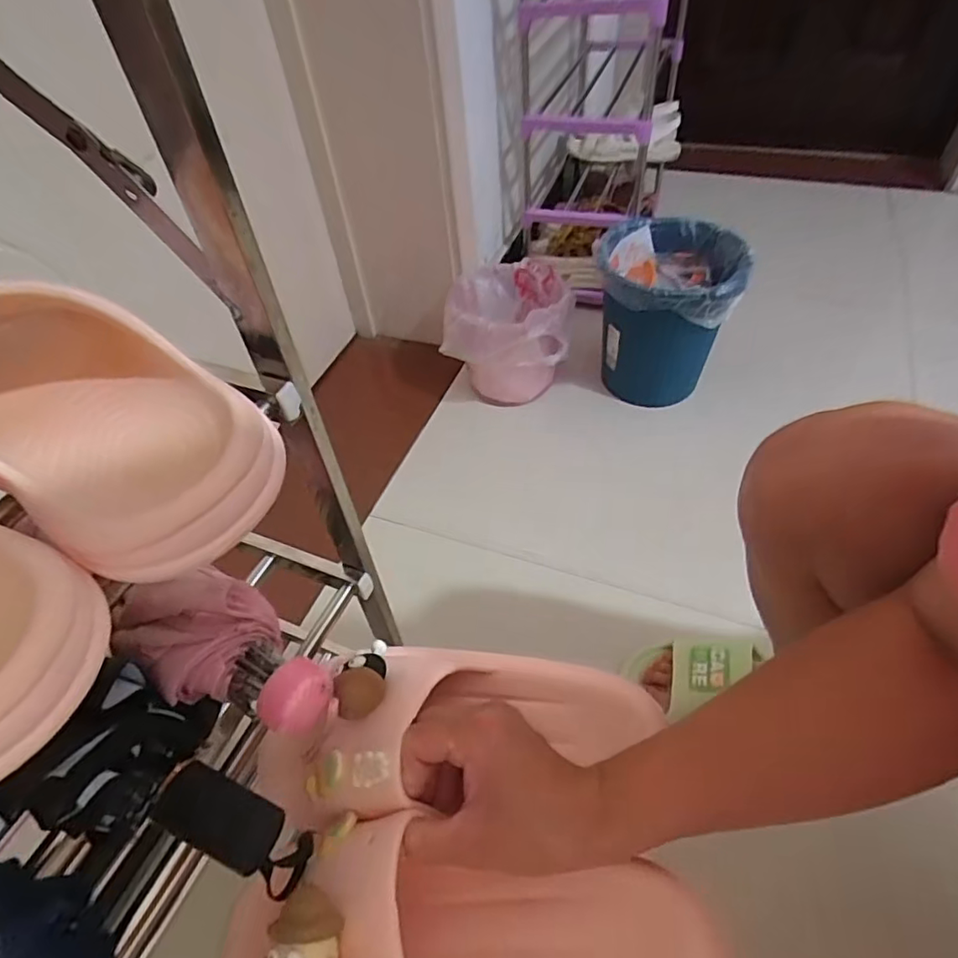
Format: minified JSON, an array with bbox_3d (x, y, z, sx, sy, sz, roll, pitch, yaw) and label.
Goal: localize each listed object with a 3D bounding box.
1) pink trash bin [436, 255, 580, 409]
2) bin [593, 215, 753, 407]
[{"bbox_3d":[0.053,-0.262,1.039,0.217,0.173,0.220,7,51,11],"label":"pink trash bin"},{"bbox_3d":[0.315,-0.272,1.010,0.215,0.283,0.216,3,50,7],"label":"bin"}]

